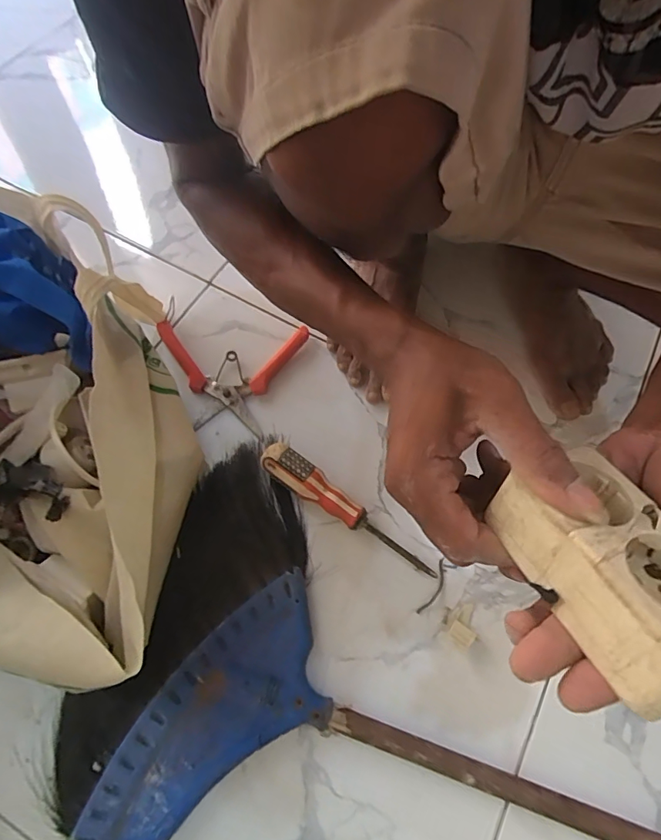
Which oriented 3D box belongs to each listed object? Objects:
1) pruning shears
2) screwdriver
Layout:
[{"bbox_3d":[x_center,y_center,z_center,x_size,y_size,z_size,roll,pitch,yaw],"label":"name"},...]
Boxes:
[{"bbox_3d":[-0.120,-0.058,0.518,0.155,0.015,0.134,14,66,5],"label":"pruning shears"},{"bbox_3d":[0.015,0.087,0.451,0.187,0.029,0.028,36,69,7],"label":"screwdriver"}]

